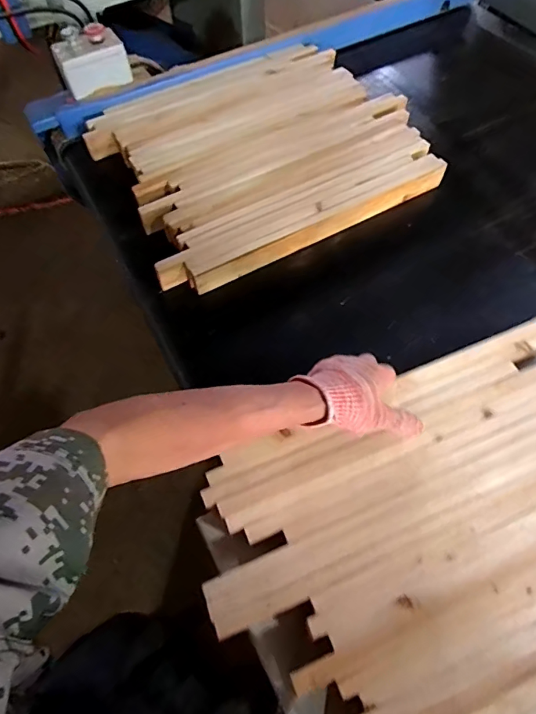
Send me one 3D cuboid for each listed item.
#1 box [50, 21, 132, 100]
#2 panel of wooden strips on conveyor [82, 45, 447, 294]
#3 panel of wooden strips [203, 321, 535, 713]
[{"bbox_3d":[-0.351,-0.599,0.890,0.132,0.089,0.086,-23,62,-10],"label":"box"},{"bbox_3d":[-0.022,-0.402,0.871,0.545,0.068,0.481,-27,63,-12],"label":"panel of wooden strips on conveyor"},{"bbox_3d":[0.243,0.222,0.477,0.531,0.021,0.440,-22,59,-10],"label":"panel of wooden strips"}]

